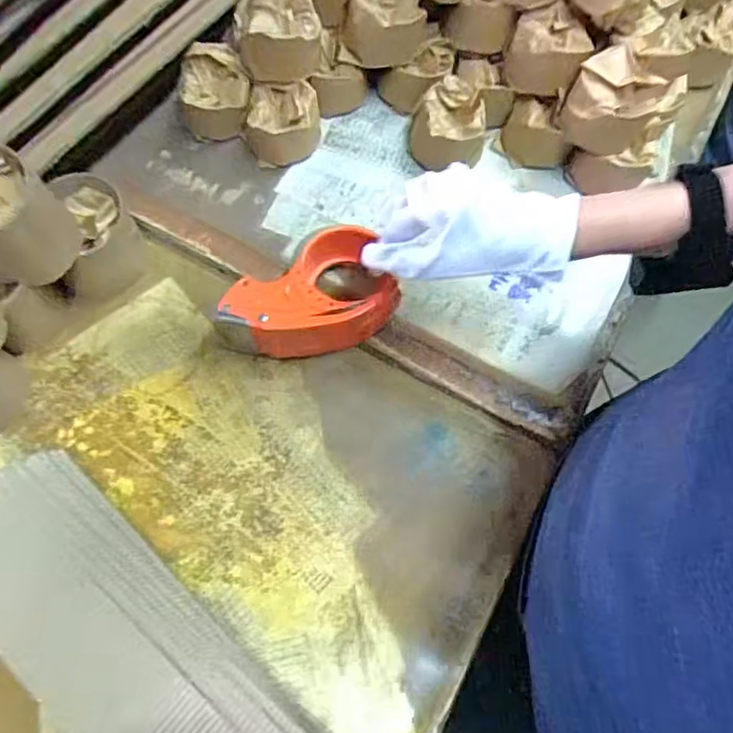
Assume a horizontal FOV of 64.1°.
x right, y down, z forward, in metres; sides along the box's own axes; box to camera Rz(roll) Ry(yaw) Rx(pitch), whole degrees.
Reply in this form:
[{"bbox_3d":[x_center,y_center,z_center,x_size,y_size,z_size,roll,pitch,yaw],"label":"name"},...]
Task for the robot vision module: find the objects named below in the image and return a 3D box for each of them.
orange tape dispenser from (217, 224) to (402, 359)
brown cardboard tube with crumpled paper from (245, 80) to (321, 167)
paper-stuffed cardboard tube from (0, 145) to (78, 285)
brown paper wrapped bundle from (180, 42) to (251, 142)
[{"bbox_3d":[-0.049,-0.058,0.510,0.146,0.060,0.097,-26,72,-11],"label":"orange tape dispenser"},{"bbox_3d":[-0.085,-0.242,0.586,0.074,0.053,0.064,-4,69,-4],"label":"brown cardboard tube with crumpled paper"},{"bbox_3d":[-0.275,-0.113,0.444,0.076,0.078,0.080,1,69,-3],"label":"paper-stuffed cardboard tube"},{"bbox_3d":[-0.154,-0.279,0.598,0.071,0.058,0.069,-6,69,-4],"label":"brown paper wrapped bundle"}]

